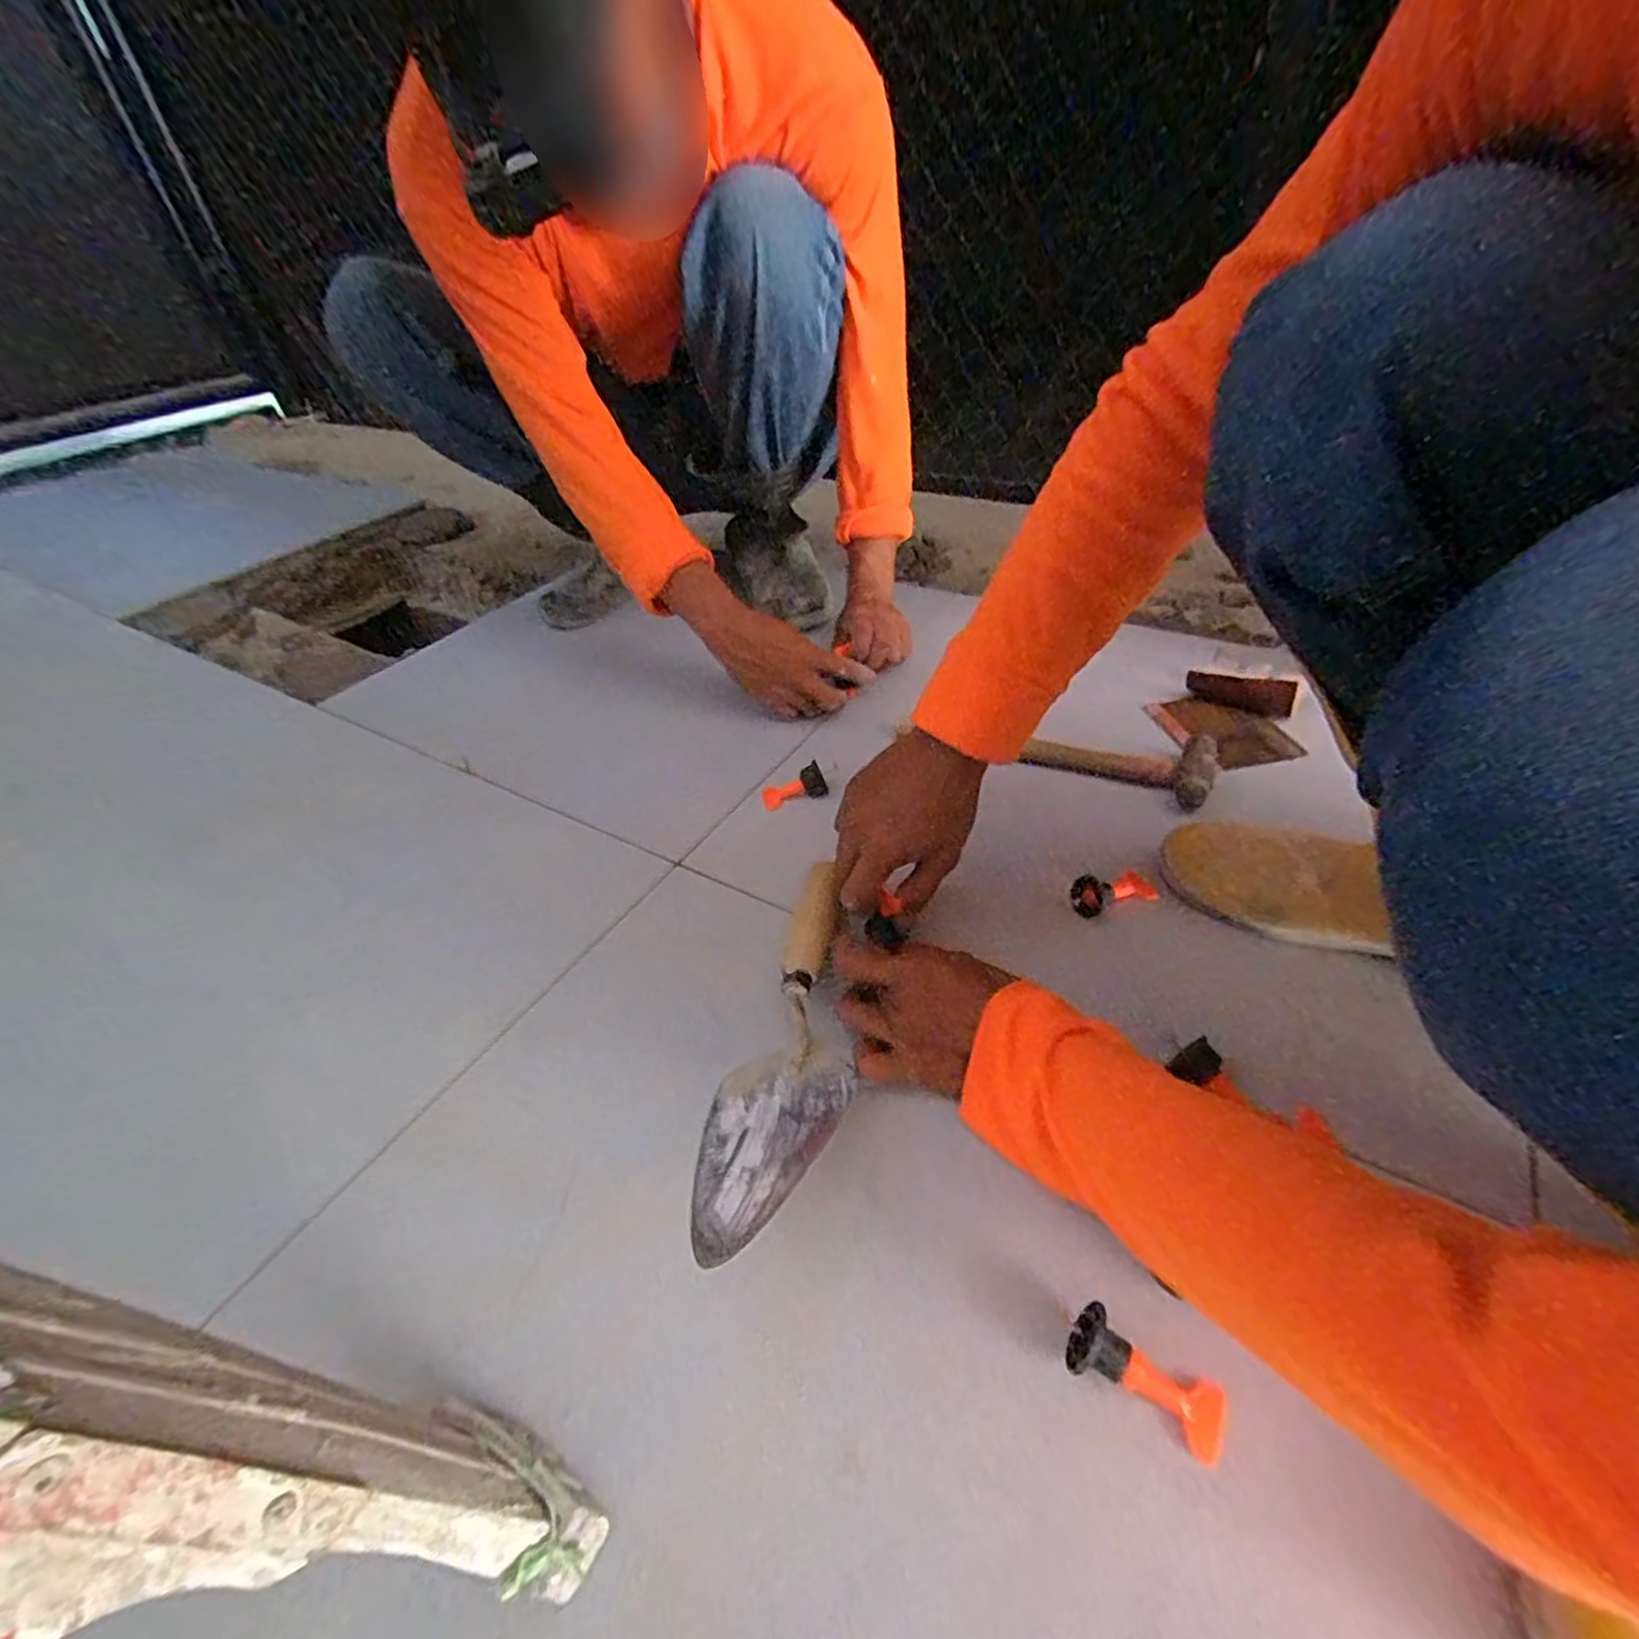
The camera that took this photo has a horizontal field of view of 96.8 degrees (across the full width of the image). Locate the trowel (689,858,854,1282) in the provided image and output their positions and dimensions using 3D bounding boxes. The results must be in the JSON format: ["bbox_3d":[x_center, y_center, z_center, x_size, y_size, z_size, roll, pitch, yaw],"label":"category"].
[{"bbox_3d":[-0.020,0.149,0.469,0.088,0.058,0.264,0,41,6],"label":"trowel"}]

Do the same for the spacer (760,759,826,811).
[{"bbox_3d":[-0.026,-0.032,0.696,0.062,0.023,0.033,-16,42,-12],"label":"spacer"}]

